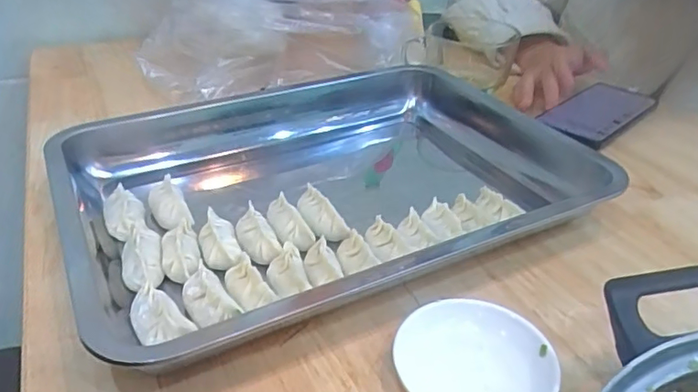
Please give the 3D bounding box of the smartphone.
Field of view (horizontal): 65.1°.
[{"bbox_3d":[0.269,-0.090,0.588,0.177,0.015,0.071,-26,40,-37],"label":"smartphone"}]

